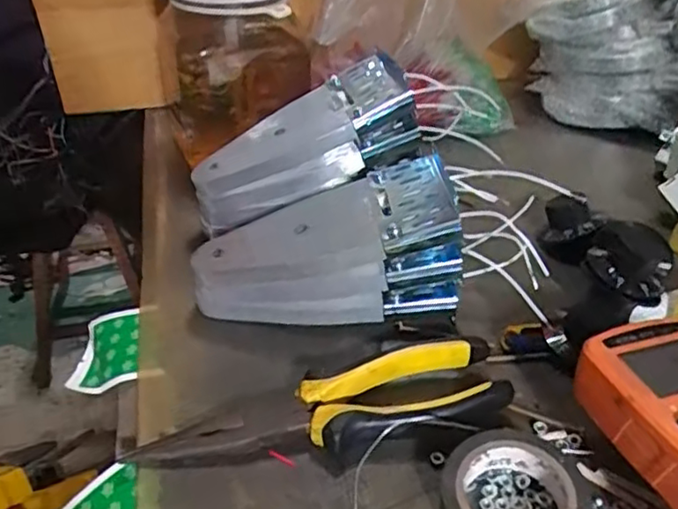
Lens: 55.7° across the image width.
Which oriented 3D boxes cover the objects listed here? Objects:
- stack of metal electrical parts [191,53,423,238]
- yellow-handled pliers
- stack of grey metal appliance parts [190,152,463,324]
[{"bbox_3d":[-0.029,-0.078,0.467,0.172,0.057,0.079,-28,39,2],"label":"stack of metal electrical parts"},{"bbox_3d":[-0.008,0.079,0.328,0.188,0.024,0.042,-8,37,-9],"label":"yellow-handled pliers"},{"bbox_3d":[-0.011,-0.003,0.392,0.155,0.078,0.074,-4,37,-4],"label":"stack of grey metal appliance parts"}]

